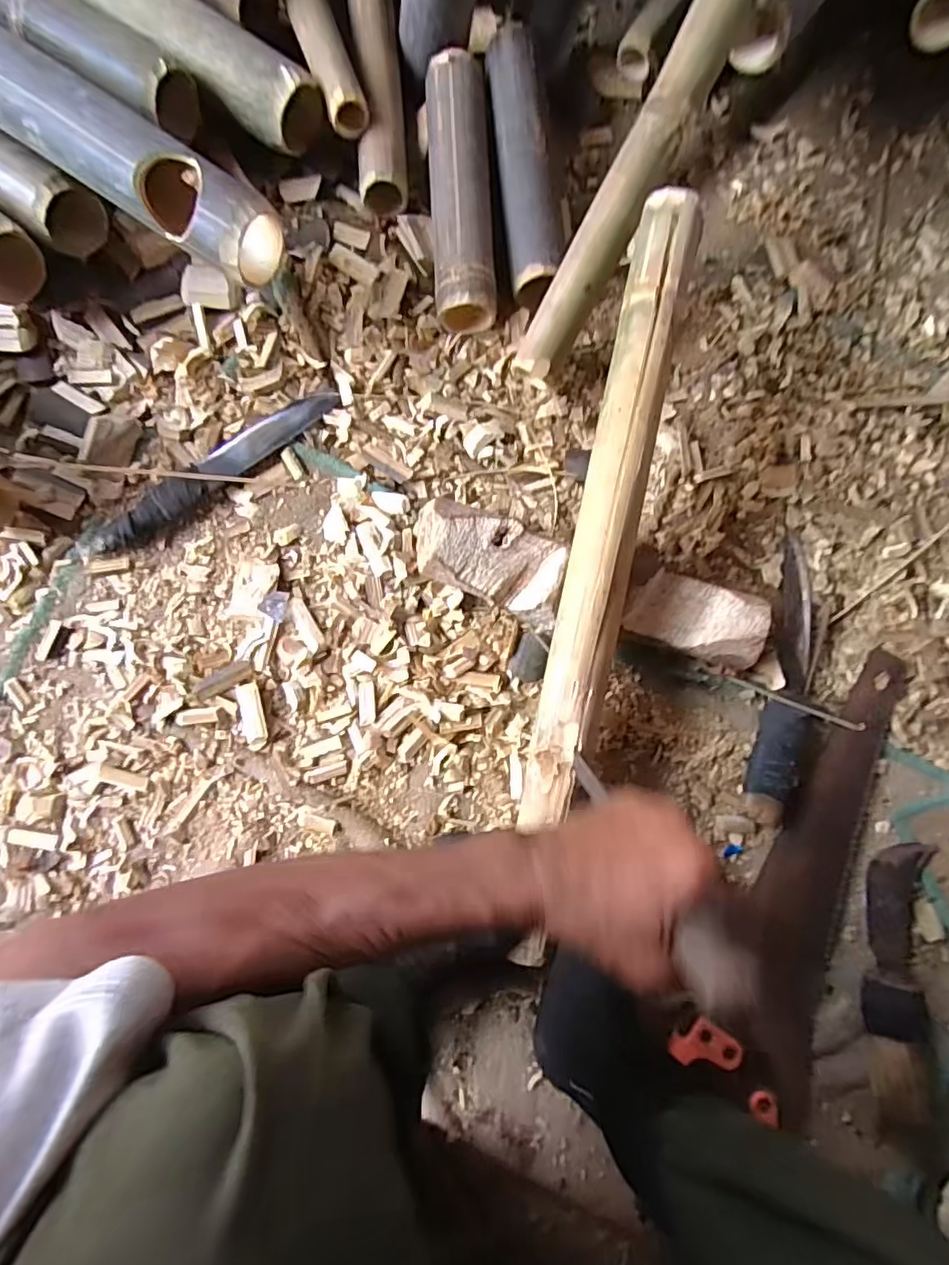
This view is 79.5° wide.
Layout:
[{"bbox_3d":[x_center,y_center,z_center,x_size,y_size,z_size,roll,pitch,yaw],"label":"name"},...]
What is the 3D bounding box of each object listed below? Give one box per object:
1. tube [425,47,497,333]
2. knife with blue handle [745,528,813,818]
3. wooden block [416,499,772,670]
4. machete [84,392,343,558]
[{"bbox_3d":[-0.014,-0.436,0.574,0.059,0.057,0.263,-3,85,-4],"label":"tube"},{"bbox_3d":[0.321,0.046,0.568,0.055,0.026,0.279,13,84,-2],"label":"knife with blue handle"},{"bbox_3d":[0.108,-0.040,0.543,0.333,0.060,0.088,13,84,-2],"label":"wooden block"},{"bbox_3d":[-0.254,-0.160,0.552,0.271,0.019,0.041,-37,88,-6],"label":"machete"}]

